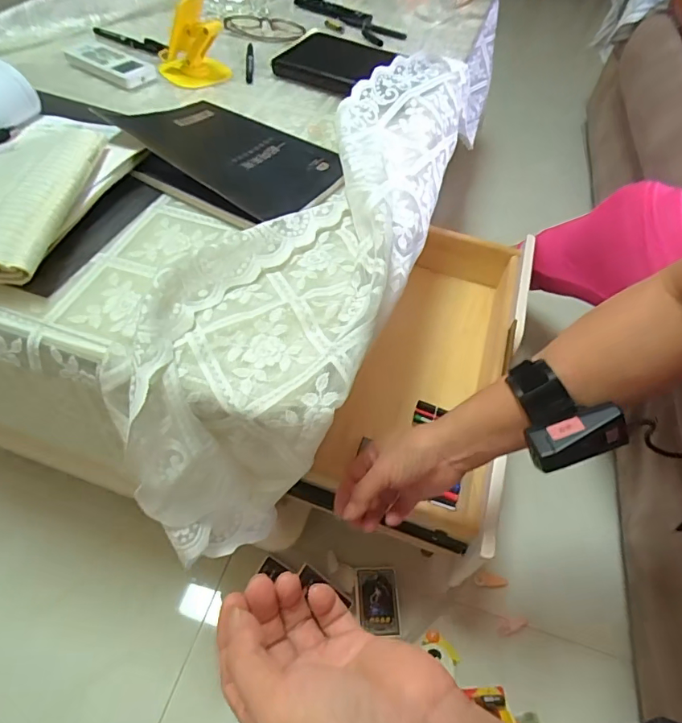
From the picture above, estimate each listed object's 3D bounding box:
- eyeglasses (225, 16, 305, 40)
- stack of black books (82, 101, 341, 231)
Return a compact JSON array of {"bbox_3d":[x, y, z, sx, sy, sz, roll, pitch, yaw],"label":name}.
[{"bbox_3d":[-0.123,-0.546,0.765,0.134,0.029,0.045,11,52,3],"label":"eyeglasses"},{"bbox_3d":[-0.124,-0.239,0.520,0.241,0.036,0.174,27,54,15],"label":"stack of black books"}]

